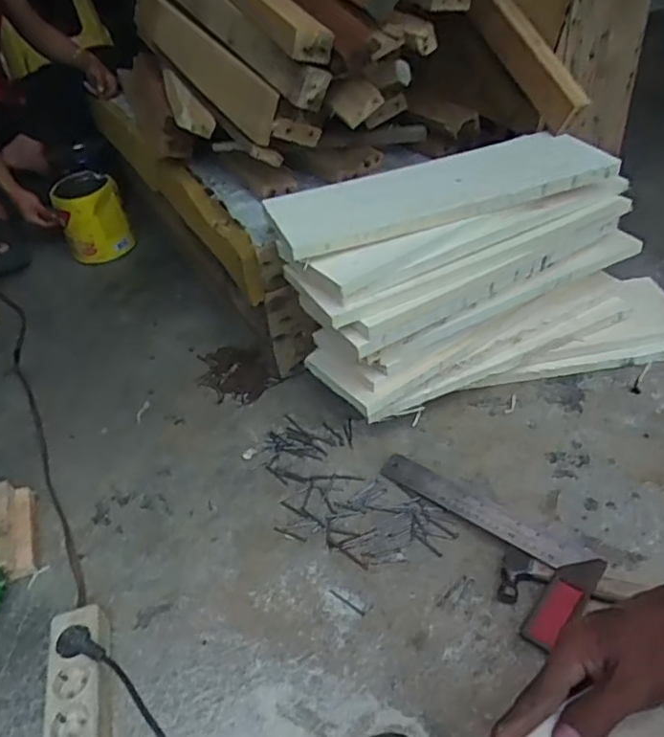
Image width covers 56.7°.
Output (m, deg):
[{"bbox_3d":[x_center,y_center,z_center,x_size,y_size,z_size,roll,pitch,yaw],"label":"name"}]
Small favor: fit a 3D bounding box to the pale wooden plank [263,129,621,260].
[{"bbox_3d":[0.145,-0.247,0.827,0.446,0.024,0.140,-18,51,-8],"label":"pale wooden plank"}]

